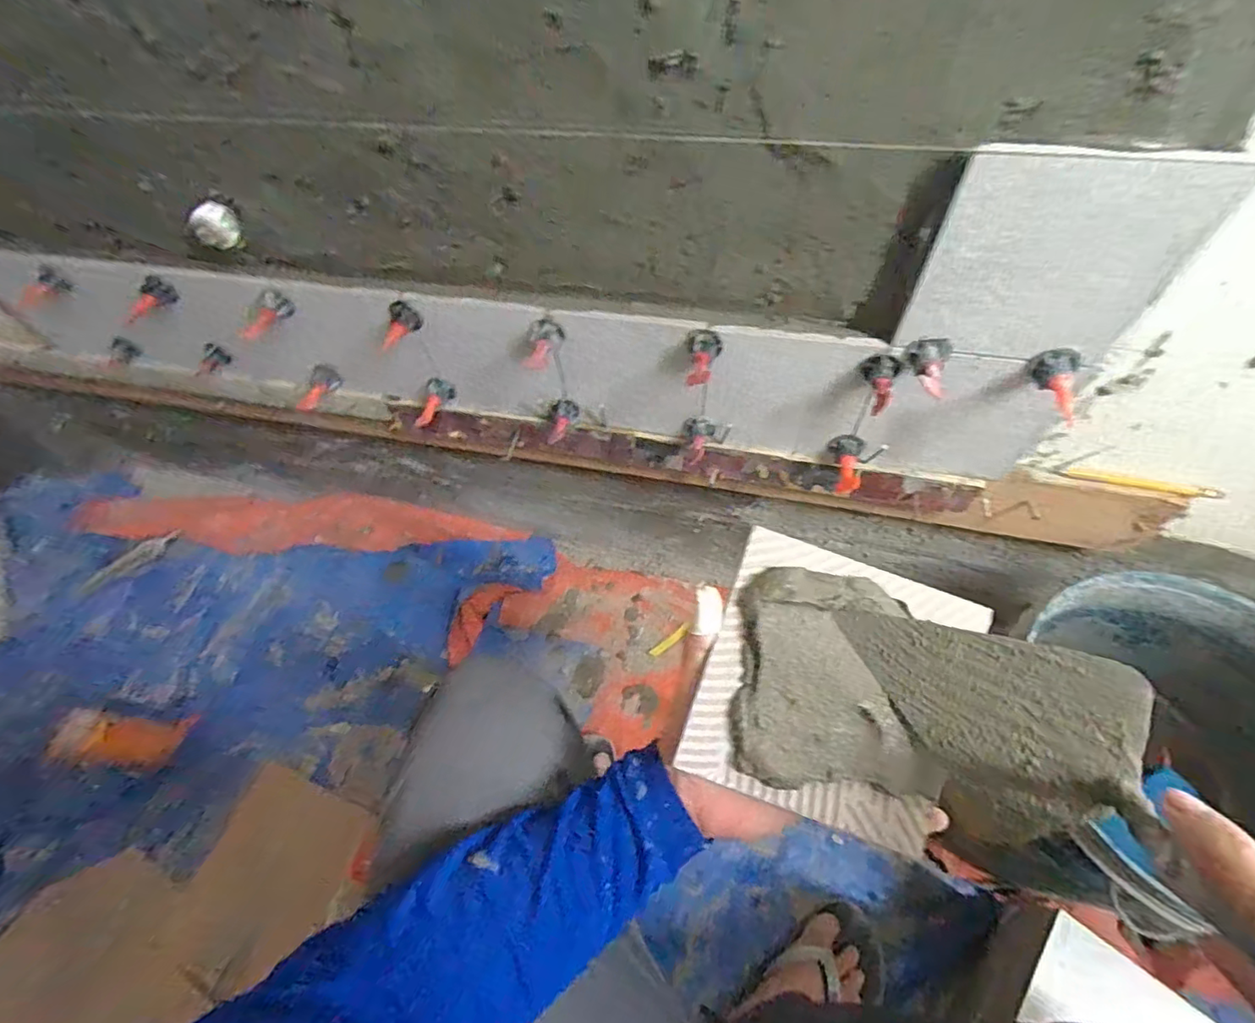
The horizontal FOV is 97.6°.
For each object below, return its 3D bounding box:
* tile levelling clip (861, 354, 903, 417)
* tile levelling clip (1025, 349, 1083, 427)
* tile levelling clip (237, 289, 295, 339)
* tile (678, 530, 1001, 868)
[{"bbox_3d":[0.206,-0.104,0.458,0.032,0.029,0.050,24,63,18],"label":"tile levelling clip"},{"bbox_3d":[0.328,-0.097,0.415,0.025,0.029,0.053,2,58,6],"label":"tile levelling clip"},{"bbox_3d":[-0.377,-0.202,0.576,0.062,0.033,0.026,-41,60,12],"label":"tile levelling clip"},{"bbox_3d":[0.120,0.101,0.312,0.143,0.018,0.146,20,85,1],"label":"tile"}]

